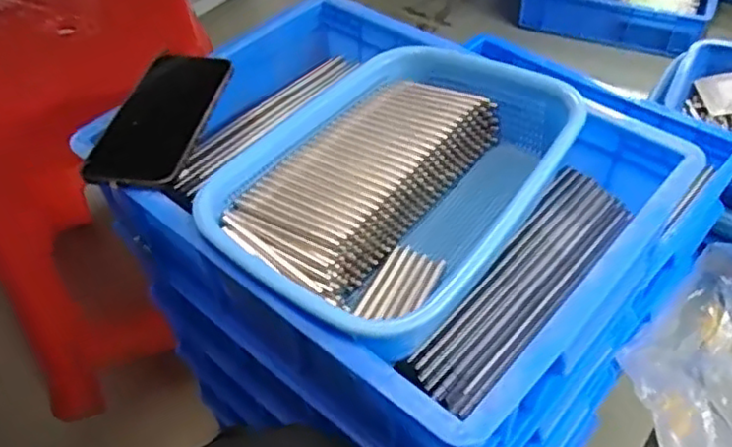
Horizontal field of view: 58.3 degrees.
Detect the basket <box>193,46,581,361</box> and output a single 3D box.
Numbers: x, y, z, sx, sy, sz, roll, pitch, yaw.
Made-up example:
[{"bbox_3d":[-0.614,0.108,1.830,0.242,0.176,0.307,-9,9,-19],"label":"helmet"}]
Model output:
[{"bbox_3d":[0.026,-0.026,0.519,0.206,0.084,0.286,28,55,26],"label":"basket"}]

